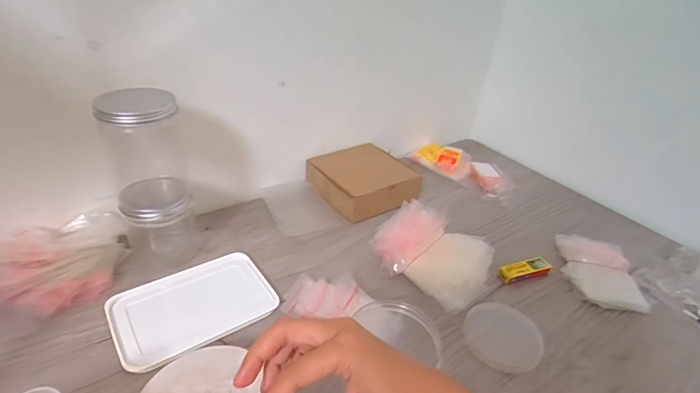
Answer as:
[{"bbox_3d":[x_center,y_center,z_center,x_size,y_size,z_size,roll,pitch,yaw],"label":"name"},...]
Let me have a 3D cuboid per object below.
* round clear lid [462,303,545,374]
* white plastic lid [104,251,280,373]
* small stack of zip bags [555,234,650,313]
[{"bbox_3d":[0.200,0.182,0.530,0.099,0.013,0.094,5,33,-3],"label":"round clear lid"},{"bbox_3d":[-0.201,0.141,0.526,0.189,0.013,0.127,-18,40,-33],"label":"white plastic lid"},{"bbox_3d":[0.397,0.121,0.639,0.114,0.016,0.140,13,42,5],"label":"small stack of zip bags"}]

